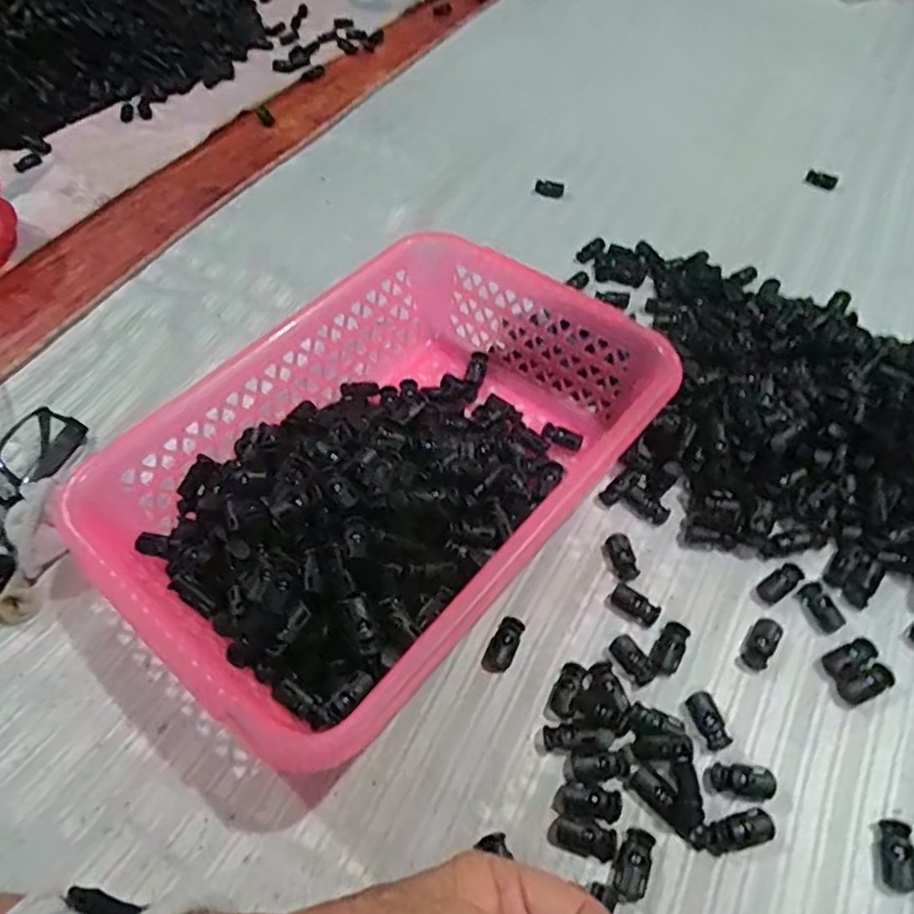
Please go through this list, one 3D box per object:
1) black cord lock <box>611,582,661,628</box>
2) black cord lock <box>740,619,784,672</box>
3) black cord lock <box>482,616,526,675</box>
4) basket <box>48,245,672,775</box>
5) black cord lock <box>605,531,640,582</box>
[{"bbox_3d":[0.098,0.081,0.363,0.026,0.010,0.012,34,61,27],"label":"black cord lock"},{"bbox_3d":[0.160,0.098,0.346,0.014,0.009,0.028,30,59,25],"label":"black cord lock"},{"bbox_3d":[0.025,0.100,0.353,0.015,0.008,0.031,19,55,19],"label":"black cord lock"},{"bbox_3d":[-0.039,0.006,0.382,0.208,0.082,0.291,33,61,27],"label":"basket"},{"bbox_3d":[0.095,0.058,0.379,0.014,0.010,0.029,-8,51,-2],"label":"black cord lock"}]

